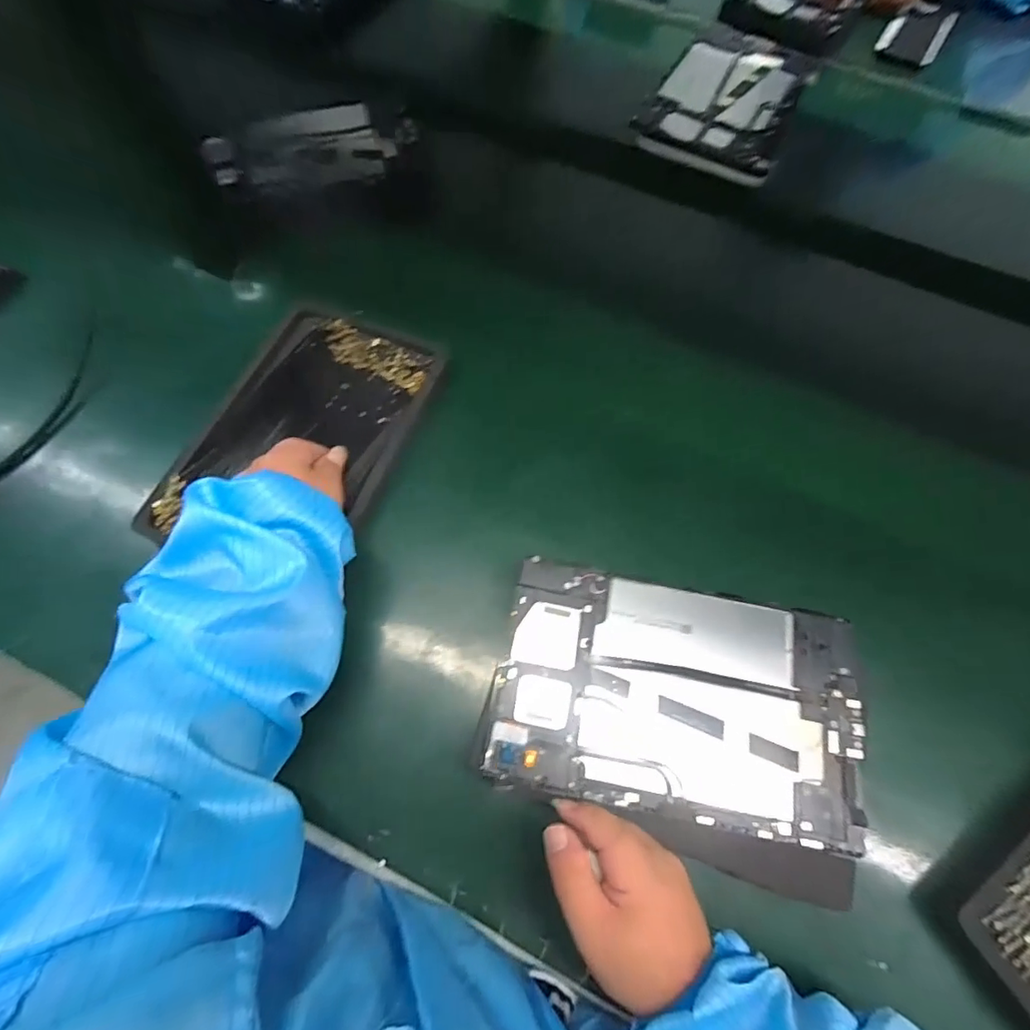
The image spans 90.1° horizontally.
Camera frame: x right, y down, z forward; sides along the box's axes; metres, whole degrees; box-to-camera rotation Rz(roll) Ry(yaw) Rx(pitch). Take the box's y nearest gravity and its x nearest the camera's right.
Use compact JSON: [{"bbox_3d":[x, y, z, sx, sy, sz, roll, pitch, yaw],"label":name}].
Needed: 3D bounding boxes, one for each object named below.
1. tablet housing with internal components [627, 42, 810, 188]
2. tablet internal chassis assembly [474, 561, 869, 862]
[{"bbox_3d":[0.250,-0.491,0.617,0.158,0.026,0.245,26,69,8],"label":"tablet housing with internal components"},{"bbox_3d":[0.109,0.121,0.346,0.235,0.009,0.146,11,68,2],"label":"tablet internal chassis assembly"}]

